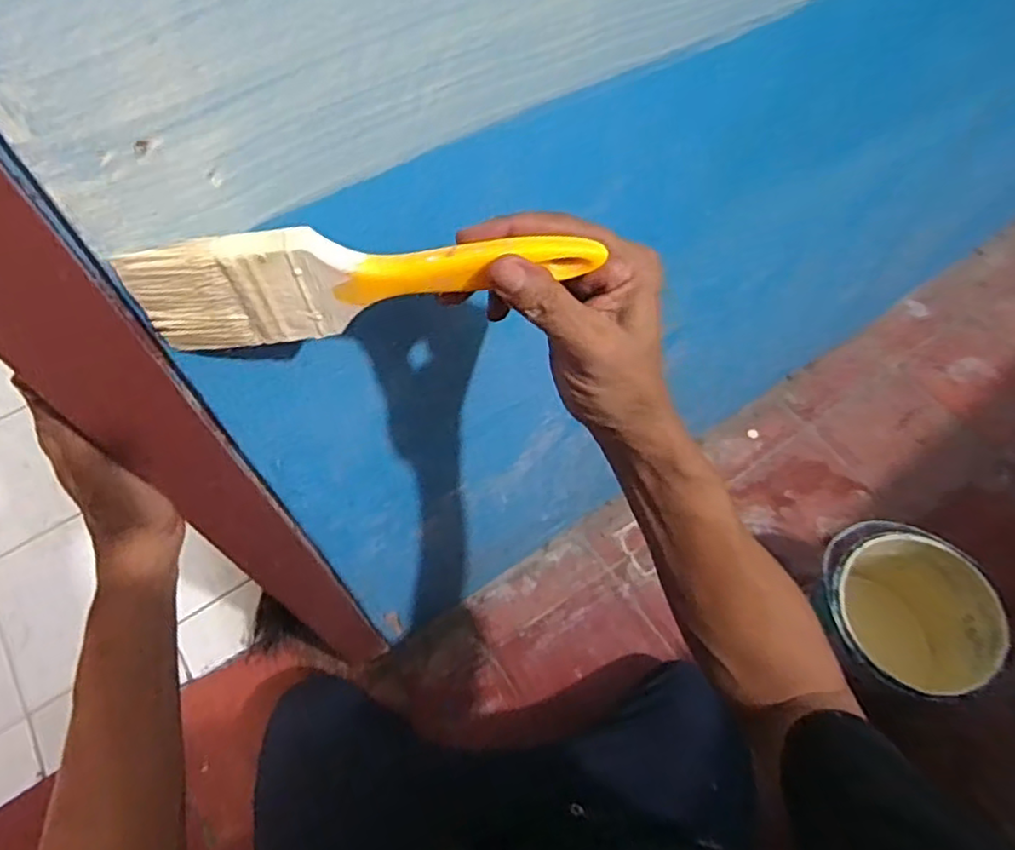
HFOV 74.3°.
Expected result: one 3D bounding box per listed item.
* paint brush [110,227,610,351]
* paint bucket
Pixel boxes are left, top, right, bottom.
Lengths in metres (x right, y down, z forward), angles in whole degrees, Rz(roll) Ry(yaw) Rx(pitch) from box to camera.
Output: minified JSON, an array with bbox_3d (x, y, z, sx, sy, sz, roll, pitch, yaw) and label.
[{"bbox_3d":[-0.062,-0.066,0.304,0.201,0.062,0.014,-8,60,-4],"label":"paint brush"},{"bbox_3d":[0.465,0.250,0.837,0.194,0.209,0.189,-1,60,1],"label":"paint bucket"}]

